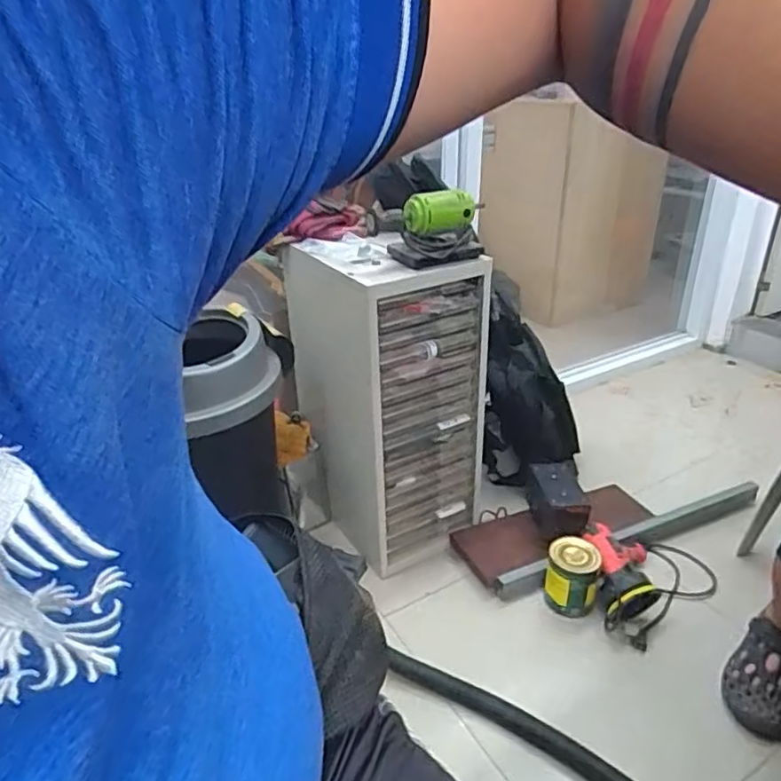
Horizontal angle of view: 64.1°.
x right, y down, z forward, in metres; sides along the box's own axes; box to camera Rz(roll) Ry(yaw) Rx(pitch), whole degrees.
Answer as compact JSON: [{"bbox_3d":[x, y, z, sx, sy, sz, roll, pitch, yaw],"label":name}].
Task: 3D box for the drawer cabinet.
[{"bbox_3d":[-0.006,-0.004,1.435,0.323,0.682,0.364,-15,31,-24],"label":"drawer cabinet"}]

